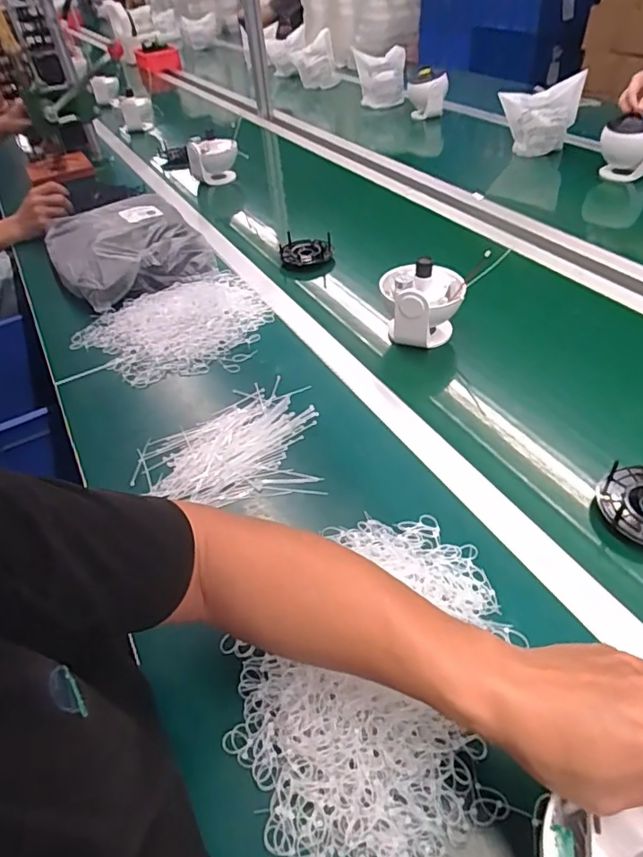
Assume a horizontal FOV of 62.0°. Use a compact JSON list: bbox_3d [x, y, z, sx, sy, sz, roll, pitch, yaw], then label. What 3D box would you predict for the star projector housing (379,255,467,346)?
[{"bbox_3d":[0.143,-0.175,0.764,0.111,0.120,0.096,3,44,9],"label":"star projector housing"}]

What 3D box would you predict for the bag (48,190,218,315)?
[{"bbox_3d":[-0.363,-0.334,0.994,0.247,0.087,0.280,-26,47,-20],"label":"bag"}]

